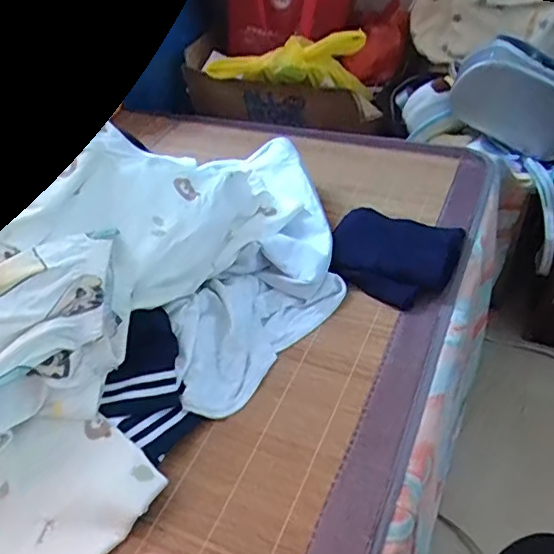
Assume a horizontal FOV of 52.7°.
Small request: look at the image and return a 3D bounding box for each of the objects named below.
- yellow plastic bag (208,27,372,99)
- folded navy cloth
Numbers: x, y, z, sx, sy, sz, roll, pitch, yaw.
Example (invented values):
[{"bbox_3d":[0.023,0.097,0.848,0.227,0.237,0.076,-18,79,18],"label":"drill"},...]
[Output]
[{"bbox_3d":[0.018,-0.393,0.998,0.286,0.107,0.083,15,45,21],"label":"yellow plastic bag"},{"bbox_3d":[0.147,-0.040,0.695,0.150,0.055,0.156,14,44,20],"label":"folded navy cloth"}]

